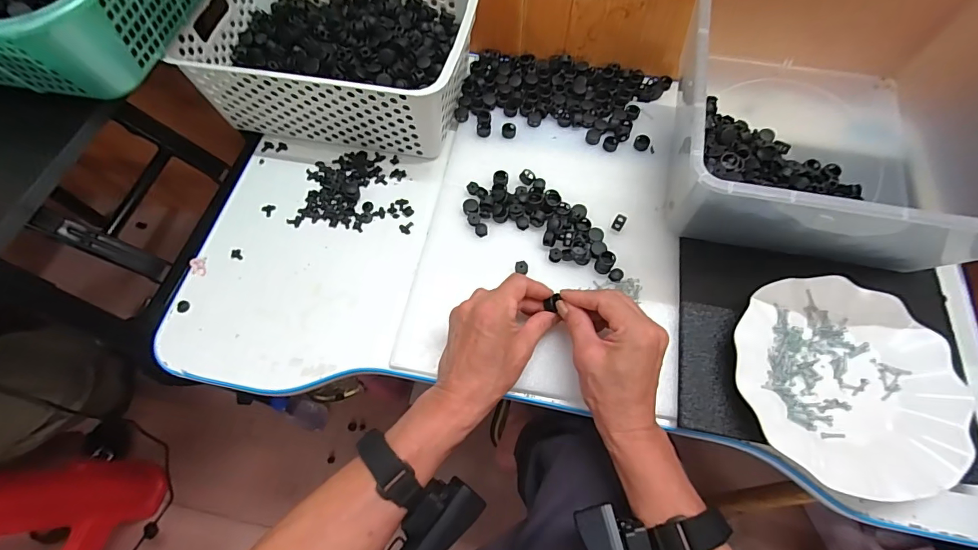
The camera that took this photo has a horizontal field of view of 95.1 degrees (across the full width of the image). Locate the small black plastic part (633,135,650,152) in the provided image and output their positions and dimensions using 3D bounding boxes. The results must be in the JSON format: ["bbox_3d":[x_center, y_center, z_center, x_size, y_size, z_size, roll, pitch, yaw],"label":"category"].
[{"bbox_3d":[0.178,-0.154,0.521,0.017,0.010,0.017,22,67,11],"label":"small black plastic part"}]

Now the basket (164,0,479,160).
[{"bbox_3d":[-0.172,-0.264,0.527,0.301,0.101,0.206,8,65,4],"label":"basket"}]

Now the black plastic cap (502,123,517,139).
[{"bbox_3d":[0.024,-0.173,0.533,0.017,0.009,0.018,0,65,1],"label":"black plastic cap"}]

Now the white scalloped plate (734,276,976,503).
[{"bbox_3d":[0.311,0.090,0.393,0.184,0.024,0.167,33,70,15],"label":"white scalloped plate"}]

